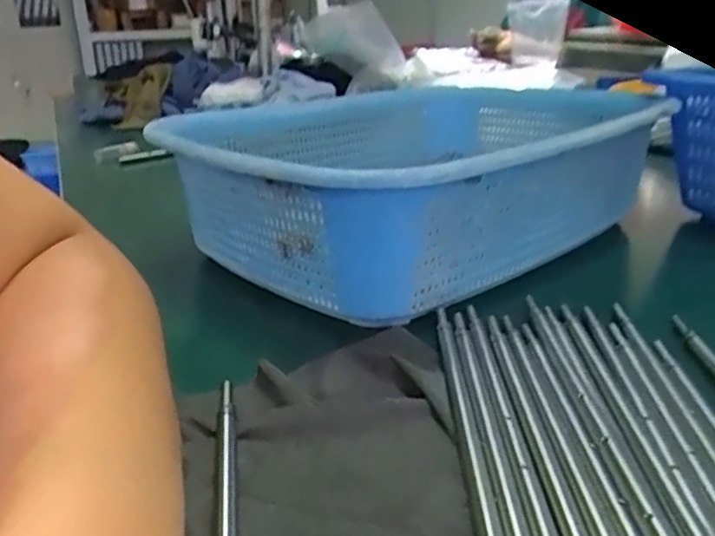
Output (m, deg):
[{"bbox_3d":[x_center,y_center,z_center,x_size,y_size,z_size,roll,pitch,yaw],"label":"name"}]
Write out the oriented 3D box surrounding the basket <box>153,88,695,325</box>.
[{"bbox_3d":[0.035,-0.046,0.417,0.254,0.091,0.195,-20,29,-38],"label":"basket"}]

